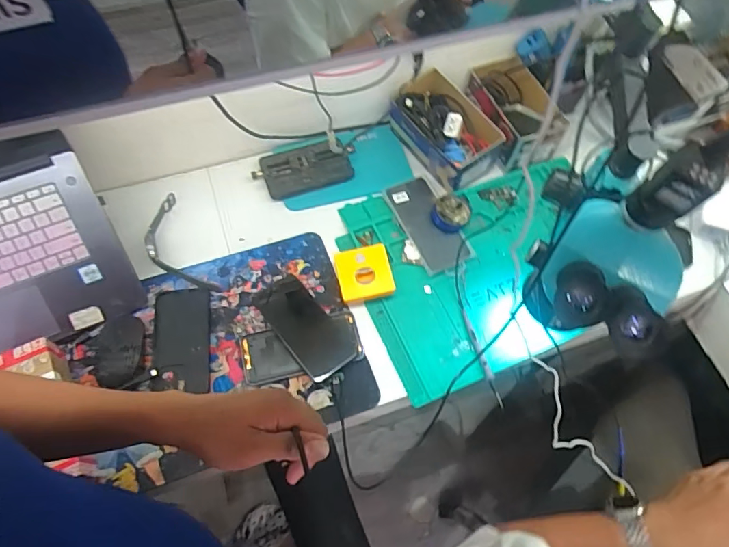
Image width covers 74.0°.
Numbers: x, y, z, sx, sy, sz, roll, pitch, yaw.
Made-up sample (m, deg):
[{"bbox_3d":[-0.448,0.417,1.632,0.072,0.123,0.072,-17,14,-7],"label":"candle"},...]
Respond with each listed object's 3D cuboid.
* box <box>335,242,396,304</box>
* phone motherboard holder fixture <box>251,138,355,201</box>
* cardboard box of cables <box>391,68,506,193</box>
[{"bbox_3d":[-0.001,0.003,0.745,0.081,0.032,0.081,-10,64,-8],"label":"box"},{"bbox_3d":[-0.101,-0.183,0.839,0.168,0.026,0.093,-16,65,-11],"label":"phone motherboard holder fixture"},{"bbox_3d":[0.133,-0.239,0.828,0.126,0.088,0.182,-28,68,-16],"label":"cardboard box of cables"}]

